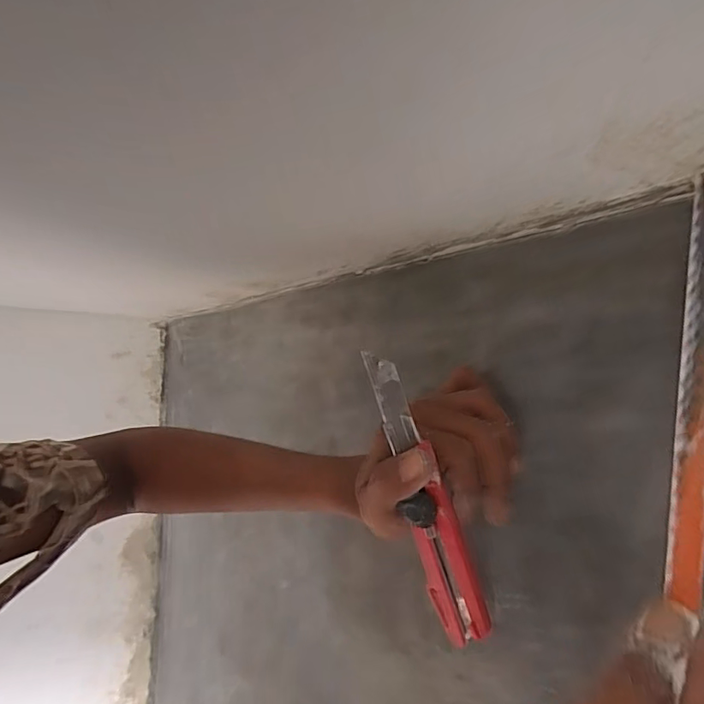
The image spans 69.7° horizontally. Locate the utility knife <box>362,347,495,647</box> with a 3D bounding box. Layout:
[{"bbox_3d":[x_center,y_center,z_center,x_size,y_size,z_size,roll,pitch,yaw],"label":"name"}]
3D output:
[{"bbox_3d":[0.039,0.088,0.279,0.023,0.182,0.026,-27,15,-31],"label":"utility knife"}]

